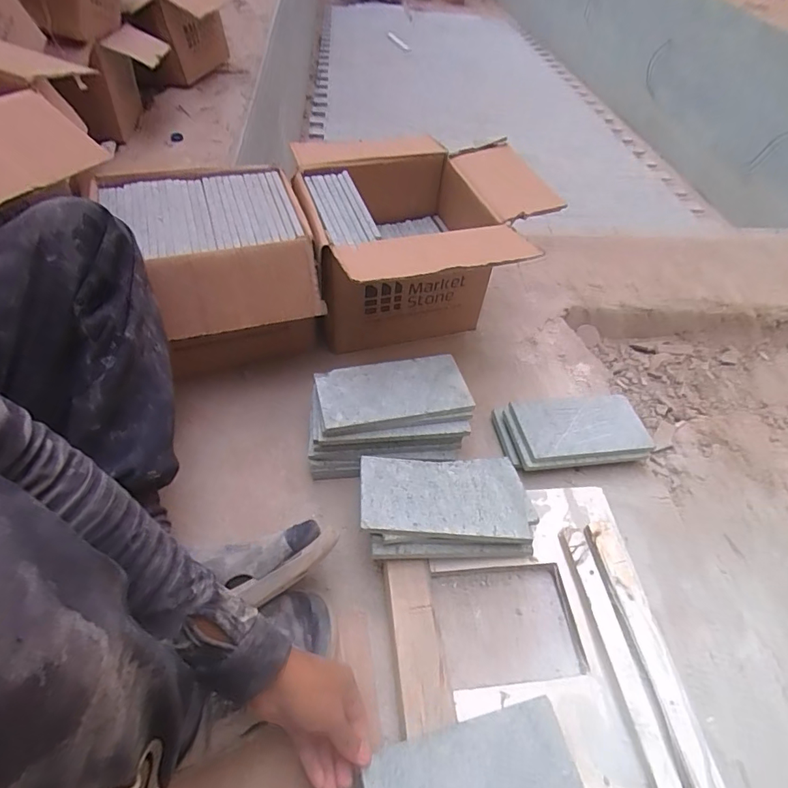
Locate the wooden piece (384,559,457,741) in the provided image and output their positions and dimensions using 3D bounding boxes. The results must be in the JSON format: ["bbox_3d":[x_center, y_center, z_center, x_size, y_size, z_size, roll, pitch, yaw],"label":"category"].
[{"bbox_3d":[0.026,0.264,0.517,0.054,0.010,0.168,3,47,-13],"label":"wooden piece"}]

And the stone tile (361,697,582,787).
[{"bbox_3d":[0.075,0.353,0.434,0.198,0.011,0.098,0,51,-15],"label":"stone tile"}]

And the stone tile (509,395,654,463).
[{"bbox_3d":[0.276,0.045,0.711,0.192,0.015,0.105,-6,52,-10],"label":"stone tile"}]

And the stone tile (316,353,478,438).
[{"bbox_3d":[-0.002,-0.004,0.646,0.195,0.014,0.101,-8,52,-11],"label":"stone tile"}]

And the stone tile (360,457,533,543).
[{"bbox_3d":[0.061,0.121,0.580,0.202,0.008,0.112,6,42,-10],"label":"stone tile"}]

